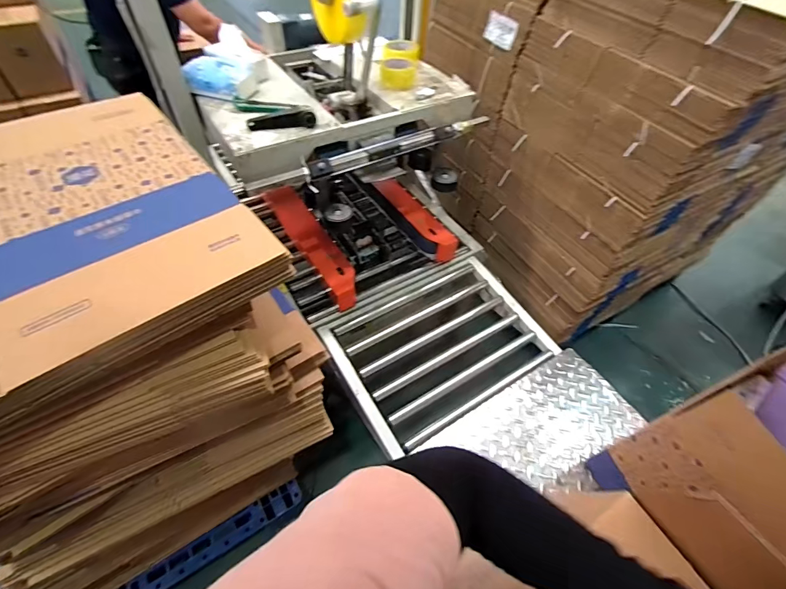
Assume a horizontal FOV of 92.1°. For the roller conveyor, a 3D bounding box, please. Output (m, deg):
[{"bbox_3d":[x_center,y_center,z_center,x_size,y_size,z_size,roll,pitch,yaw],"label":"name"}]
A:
[{"bbox_3d":[0.132,0.143,1.132,0.602,0.100,0.441,-26,57,-22],"label":"roller conveyor"}]

